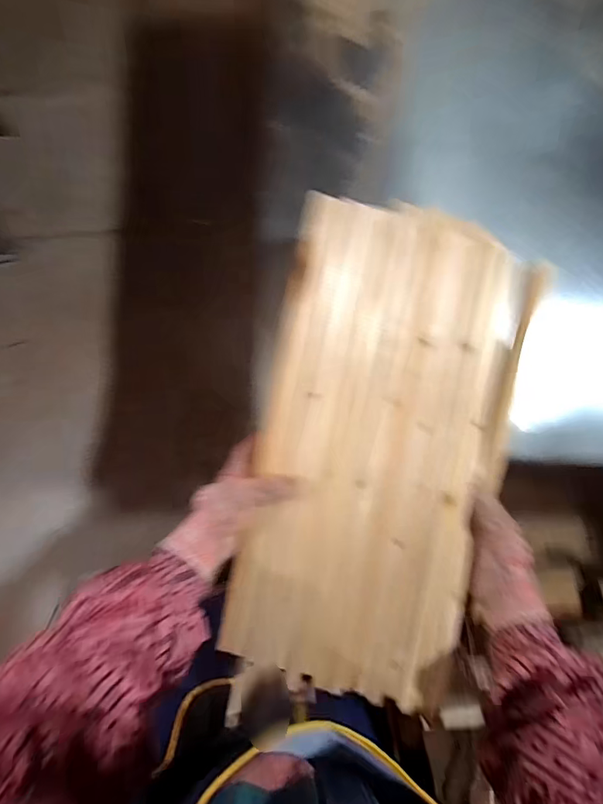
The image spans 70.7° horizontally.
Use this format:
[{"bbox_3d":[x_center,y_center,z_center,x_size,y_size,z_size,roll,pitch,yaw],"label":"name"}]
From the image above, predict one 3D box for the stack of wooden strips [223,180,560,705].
[{"bbox_3d":[0.088,0.042,0.450,0.258,0.025,0.497,13,88,-5],"label":"stack of wooden strips"}]

